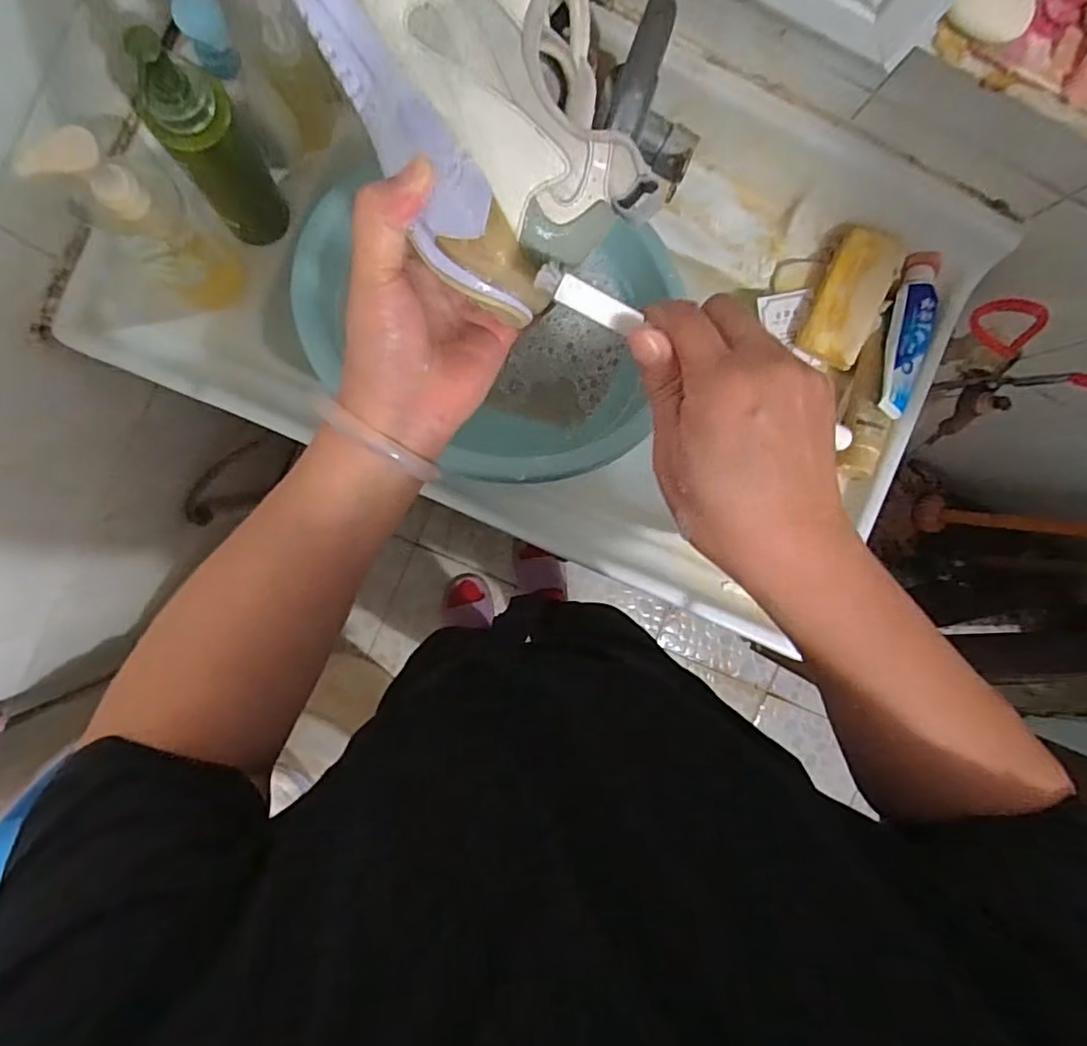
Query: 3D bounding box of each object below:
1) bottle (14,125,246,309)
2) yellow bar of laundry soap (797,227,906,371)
[{"bbox_3d":[-0.301,-0.229,0.474,0.062,0.181,0.058,0,91,-4],"label":"bottle"},{"bbox_3d":[0.315,-0.227,0.620,0.065,0.027,0.125,21,90,-5],"label":"yellow bar of laundry soap"}]

